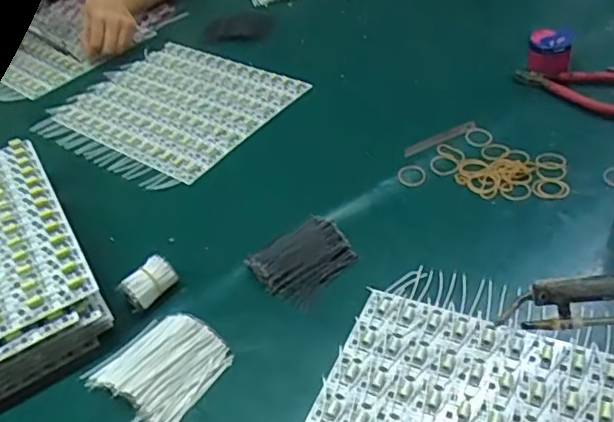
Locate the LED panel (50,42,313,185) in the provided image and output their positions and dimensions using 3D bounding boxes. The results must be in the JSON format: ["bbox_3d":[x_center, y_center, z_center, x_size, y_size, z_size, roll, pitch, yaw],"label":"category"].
[{"bbox_3d":[-0.179,-0.156,0.810,0.283,0.011,0.239,26,53,33],"label":"LED panel"}]

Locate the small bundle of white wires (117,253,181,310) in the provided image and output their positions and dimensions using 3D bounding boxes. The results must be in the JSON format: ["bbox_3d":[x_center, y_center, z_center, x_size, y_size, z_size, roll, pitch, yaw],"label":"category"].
[{"bbox_3d":[-0.149,0.071,0.548,0.032,0.031,0.047,27,53,33],"label":"small bundle of white wires"}]

